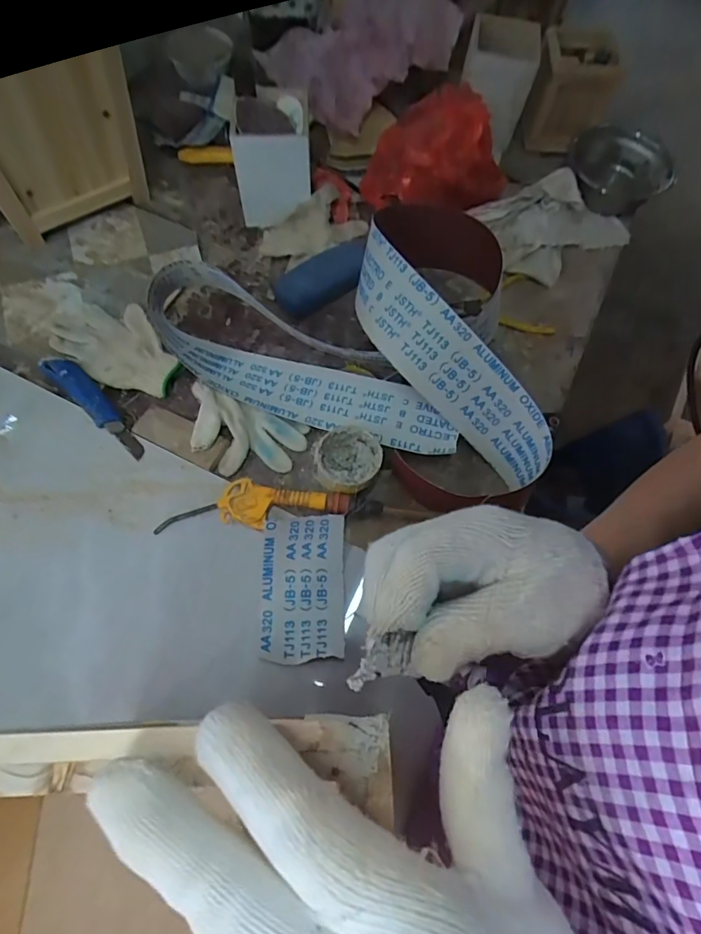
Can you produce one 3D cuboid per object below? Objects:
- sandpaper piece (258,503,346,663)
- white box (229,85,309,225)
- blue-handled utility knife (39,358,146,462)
[{"bbox_3d":[-0.053,0.126,0.557,0.093,0.046,0.171,1,67,-4],"label":"sandpaper piece"},{"bbox_3d":[-0.114,-0.470,0.757,0.114,0.137,0.112,-2,67,-5],"label":"white box"},{"bbox_3d":[-0.326,-0.082,0.637,0.187,0.026,0.036,42,71,13],"label":"blue-handled utility knife"}]

